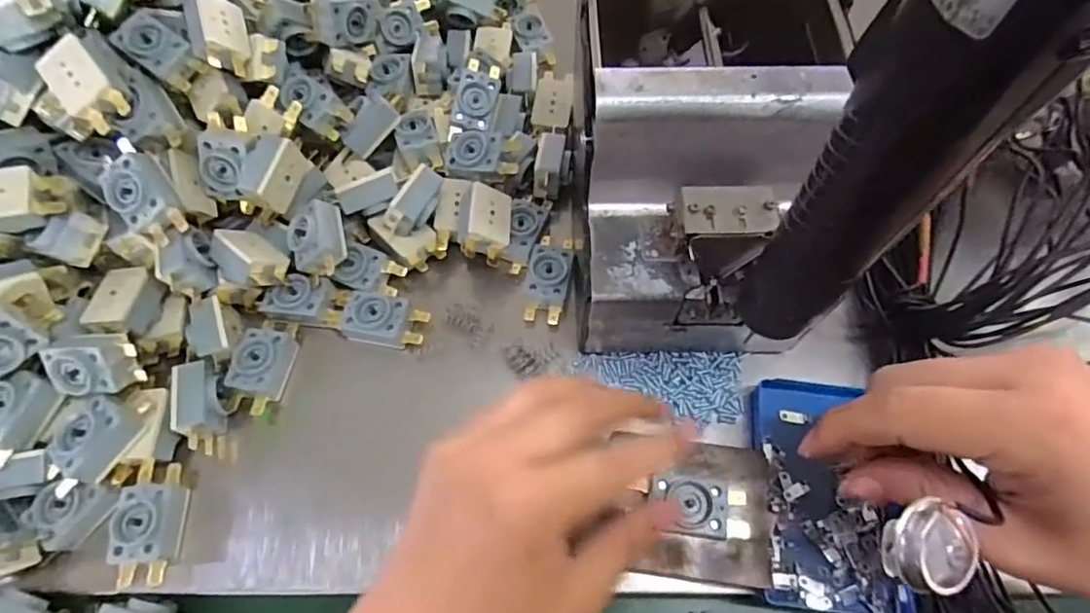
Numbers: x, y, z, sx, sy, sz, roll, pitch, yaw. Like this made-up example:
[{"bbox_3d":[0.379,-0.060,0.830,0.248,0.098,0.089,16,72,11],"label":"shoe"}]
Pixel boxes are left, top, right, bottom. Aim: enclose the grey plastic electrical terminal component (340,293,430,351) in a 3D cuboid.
[{"bbox_3d":[-0.095,0.011,0.346,0.045,0.022,0.031,7,67,4],"label":"grey plastic electrical terminal component"}]

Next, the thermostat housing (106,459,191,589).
[{"bbox_3d":[-0.205,0.112,0.297,0.026,0.022,0.059,-7,66,-2],"label":"thermostat housing"}]

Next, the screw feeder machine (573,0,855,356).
[{"bbox_3d":[0.075,-0.078,0.304,0.135,0.149,0.180,0,66,1],"label":"screw feeder machine"}]

